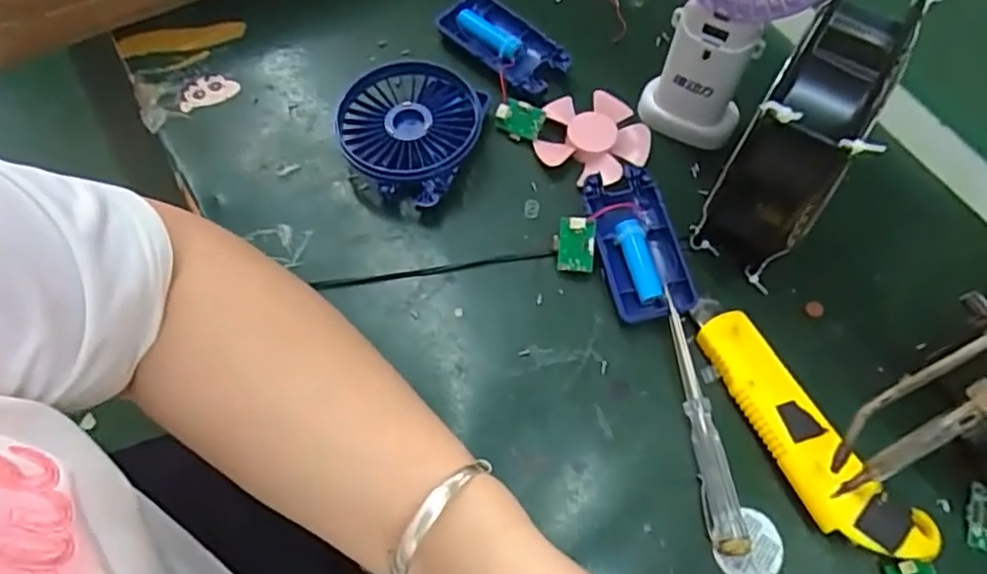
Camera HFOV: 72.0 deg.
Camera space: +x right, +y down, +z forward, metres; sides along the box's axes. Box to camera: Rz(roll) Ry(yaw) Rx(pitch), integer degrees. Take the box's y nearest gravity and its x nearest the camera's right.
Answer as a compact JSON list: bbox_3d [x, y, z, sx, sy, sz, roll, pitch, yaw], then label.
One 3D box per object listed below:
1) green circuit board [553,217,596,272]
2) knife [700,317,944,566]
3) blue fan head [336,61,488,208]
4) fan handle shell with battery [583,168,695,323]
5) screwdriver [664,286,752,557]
[{"bbox_3d":[0.046,-0.024,0.389,0.023,0.005,0.030,2,99,11],"label":"green circuit board"},{"bbox_3d":[0.153,0.075,0.340,0.040,0.022,0.141,-29,67,-15],"label":"knife"},{"bbox_3d":[-0.047,-0.099,0.422,0.086,0.031,0.083,0,63,-1],"label":"blue fan head"},{"bbox_3d":[0.082,-0.026,0.391,0.046,0.018,0.091,-14,64,-8],"label":"fan handle shell with battery"},{"bbox_3d":[0.106,0.066,0.350,0.018,0.012,0.134,-6,63,-4],"label":"screwdriver"}]

